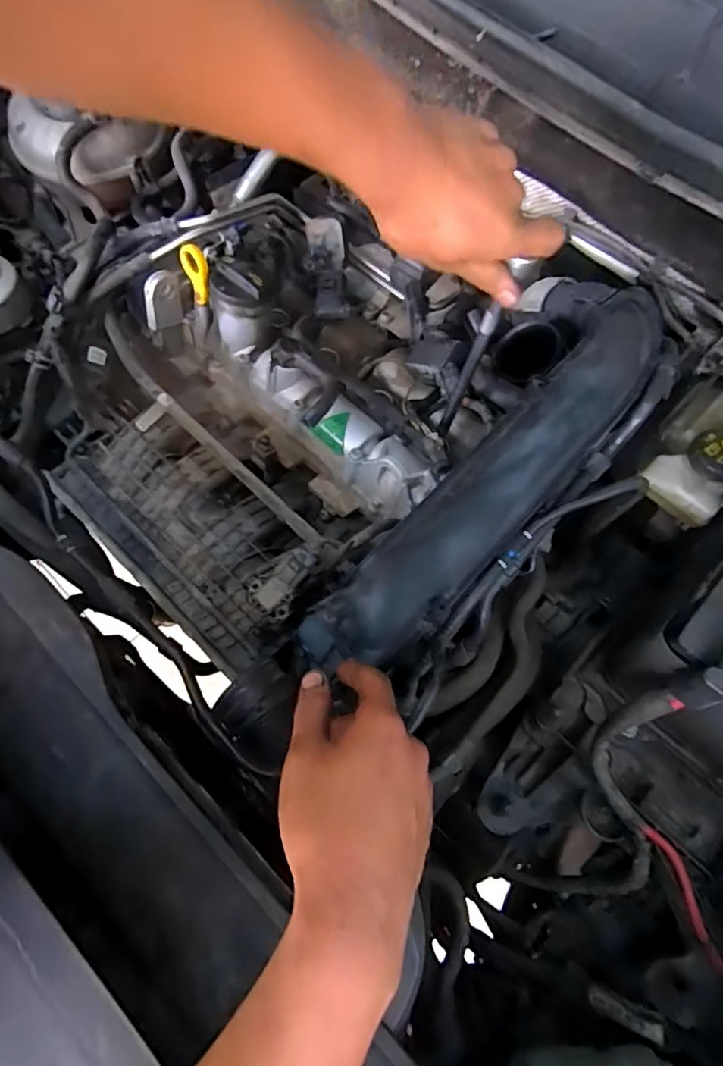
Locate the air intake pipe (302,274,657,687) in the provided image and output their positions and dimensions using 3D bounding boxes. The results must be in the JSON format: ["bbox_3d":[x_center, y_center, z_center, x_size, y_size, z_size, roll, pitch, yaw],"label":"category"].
[{"bbox_3d":[0.111,-0.060,0.494,0.129,0.075,0.438,35,76,13],"label":"air intake pipe"}]

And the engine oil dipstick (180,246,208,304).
[{"bbox_3d":[-0.169,-0.263,0.581,0.025,0.056,0.010,-11,37,-7],"label":"engine oil dipstick"}]

